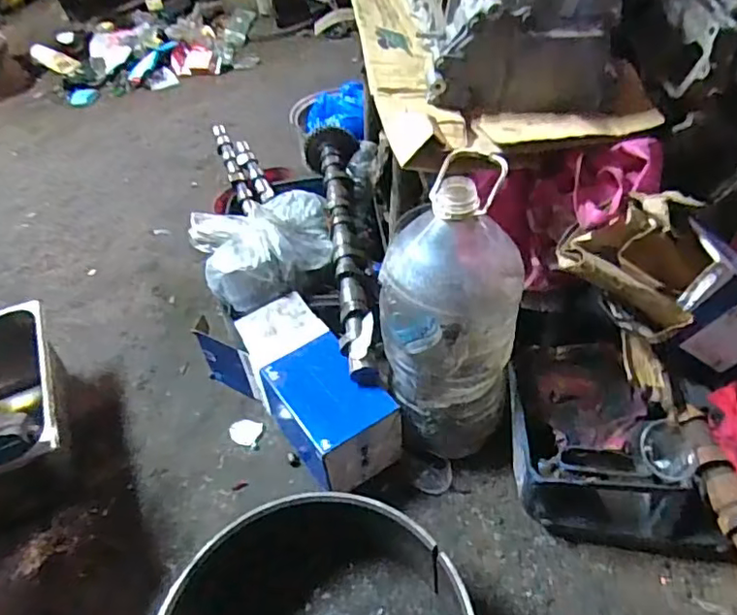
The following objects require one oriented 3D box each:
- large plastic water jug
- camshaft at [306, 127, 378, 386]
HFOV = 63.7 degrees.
[{"bbox_3d":[0.102,0.022,0.730,0.151,0.352,0.140,-3,46,4],"label":"large plastic water jug"},{"bbox_3d":[-0.040,-0.130,1.000,0.093,0.075,0.610,-9,46,-2],"label":"camshaft"}]

